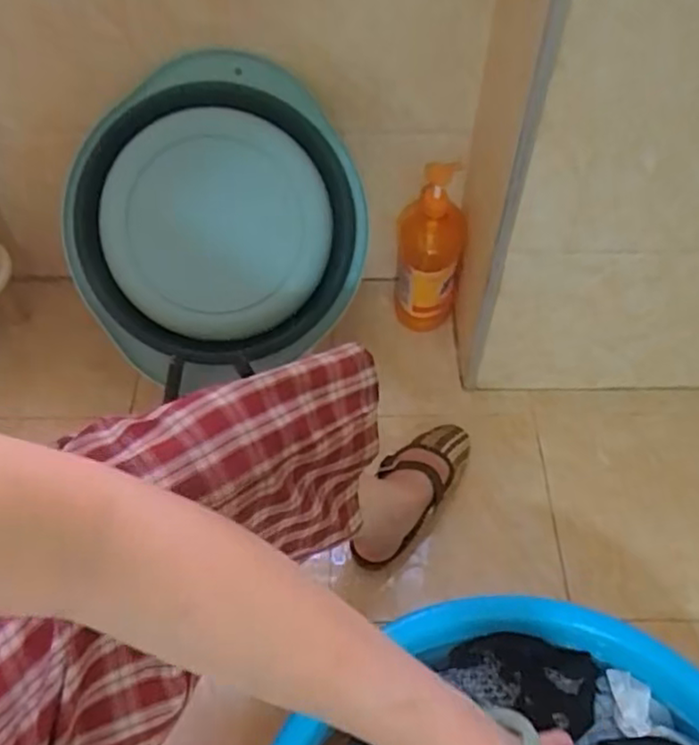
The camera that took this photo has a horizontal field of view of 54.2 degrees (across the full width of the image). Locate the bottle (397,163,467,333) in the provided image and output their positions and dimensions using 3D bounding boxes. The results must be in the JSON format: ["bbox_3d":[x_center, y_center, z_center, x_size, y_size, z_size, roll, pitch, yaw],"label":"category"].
[{"bbox_3d":[0.117,-0.181,1.030,0.089,0.239,0.117,-1,51,1],"label":"bottle"}]

